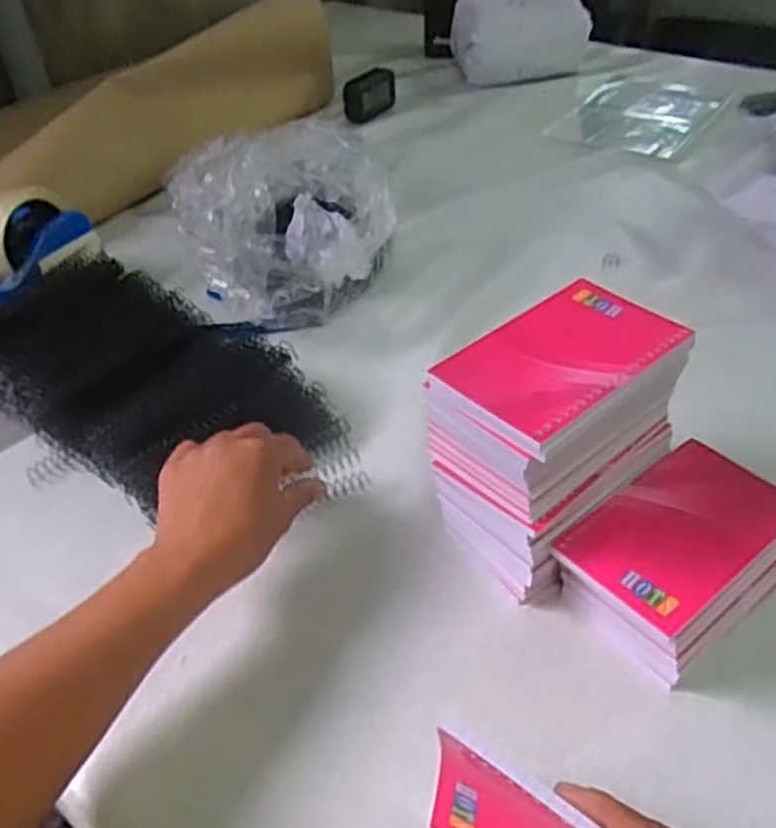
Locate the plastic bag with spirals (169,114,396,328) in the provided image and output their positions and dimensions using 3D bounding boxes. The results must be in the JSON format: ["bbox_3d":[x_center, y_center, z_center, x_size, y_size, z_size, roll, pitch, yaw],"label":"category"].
[{"bbox_3d":[-0.084,-0.156,0.685,0.184,0.128,0.152,-11,42,-7],"label":"plastic bag with spirals"}]

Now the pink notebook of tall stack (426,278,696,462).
[{"bbox_3d":[0.094,-0.029,0.413,0.134,0.013,0.077,-32,48,-27],"label":"pink notebook of tall stack"}]

